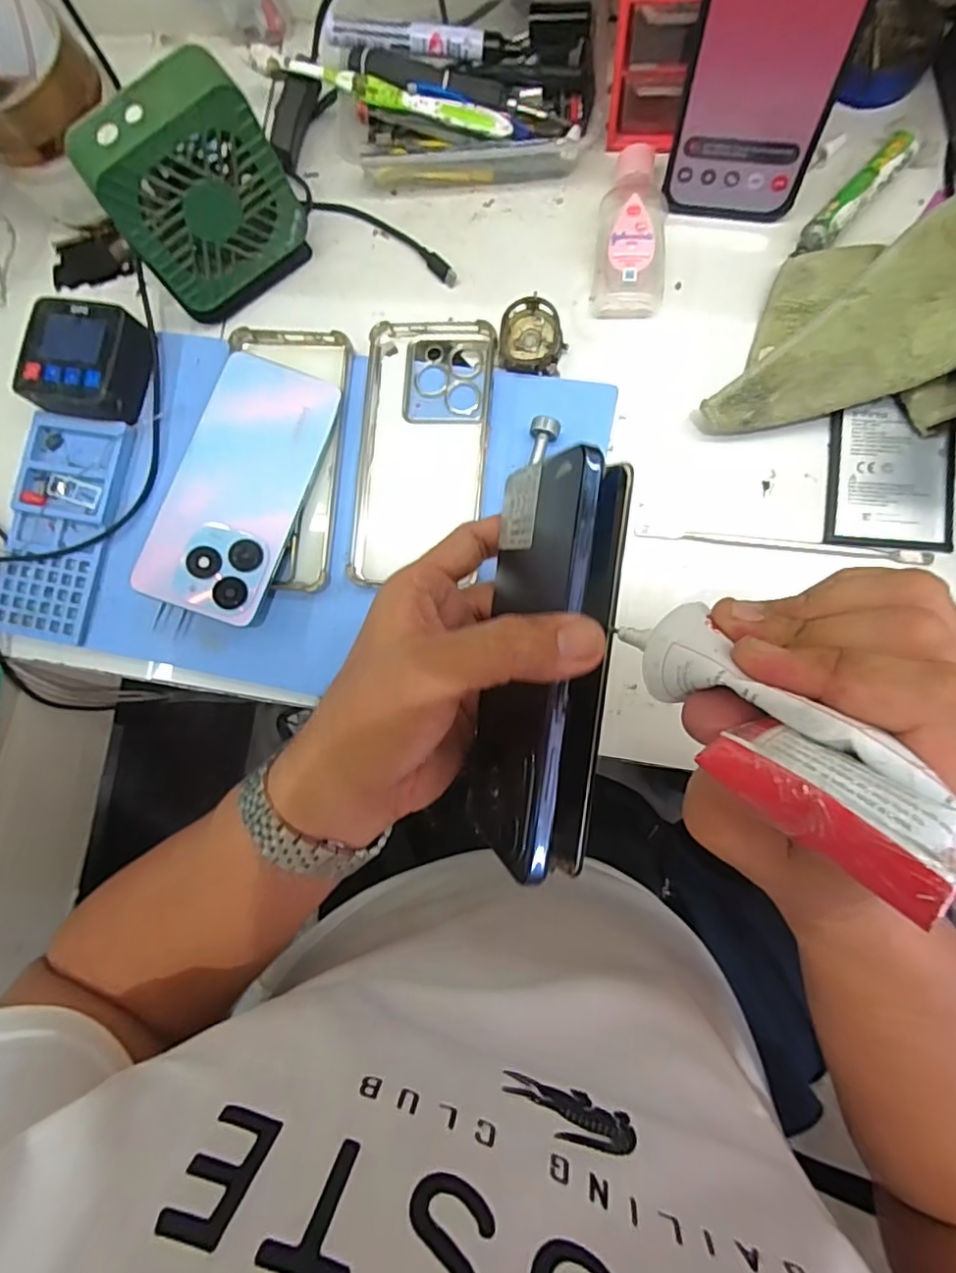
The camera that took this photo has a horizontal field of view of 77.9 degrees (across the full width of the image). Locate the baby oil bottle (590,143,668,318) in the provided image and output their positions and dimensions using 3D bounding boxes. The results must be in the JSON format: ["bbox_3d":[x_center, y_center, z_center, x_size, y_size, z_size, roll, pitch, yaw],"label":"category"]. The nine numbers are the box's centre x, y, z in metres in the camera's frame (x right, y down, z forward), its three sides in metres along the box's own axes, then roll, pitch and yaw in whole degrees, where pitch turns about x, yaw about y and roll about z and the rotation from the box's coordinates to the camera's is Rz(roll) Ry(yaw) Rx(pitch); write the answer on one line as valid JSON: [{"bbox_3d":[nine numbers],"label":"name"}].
[{"bbox_3d":[0.096,-0.253,0.369,0.042,0.024,0.098,5,84,7],"label":"baby oil bottle"}]

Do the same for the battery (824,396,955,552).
[{"bbox_3d":[0.238,-0.093,0.341,0.066,0.007,0.084,5,84,7],"label":"battery"}]

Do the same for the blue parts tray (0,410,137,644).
[{"bbox_3d":[-0.278,-0.072,0.392,0.070,0.013,0.147,12,85,8],"label":"blue parts tray"}]

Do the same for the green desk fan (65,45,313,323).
[{"bbox_3d":[-0.163,-0.260,0.355,0.098,0.112,0.049,-32,81,2],"label":"green desk fan"}]

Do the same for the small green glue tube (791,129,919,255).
[{"bbox_3d":[0.224,-0.261,0.353,0.017,0.019,0.085,44,90,9],"label":"small green glue tube"}]

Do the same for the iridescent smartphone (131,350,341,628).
[{"bbox_3d":[-0.143,-0.091,0.356,0.073,0.007,0.160,20,82,-7],"label":"iridescent smartphone"}]

